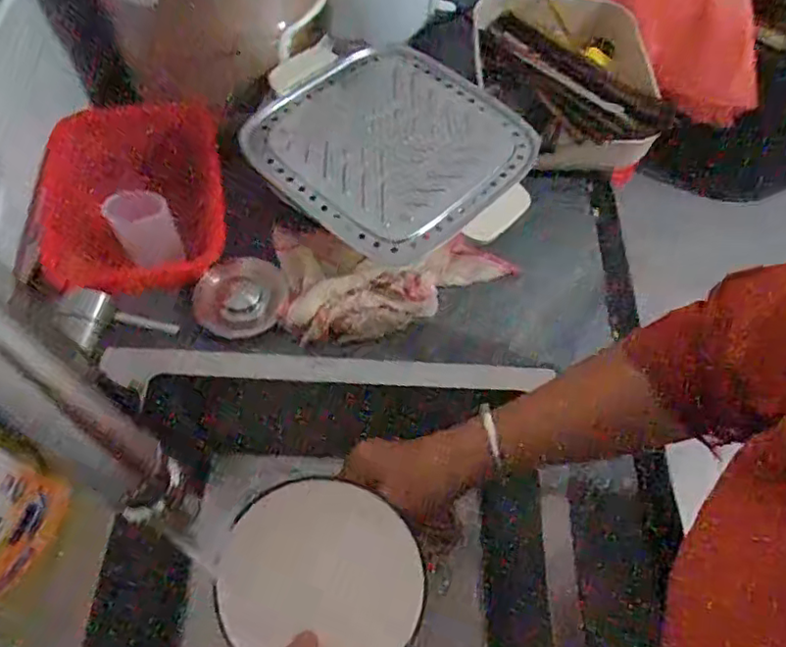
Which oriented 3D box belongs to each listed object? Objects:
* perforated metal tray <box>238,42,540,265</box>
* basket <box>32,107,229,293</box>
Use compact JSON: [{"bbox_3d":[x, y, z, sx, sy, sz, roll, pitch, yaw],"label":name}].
[{"bbox_3d":[0.000,-0.167,0.552,0.213,0.022,0.223,40,66,17],"label":"perforated metal tray"},{"bbox_3d":[-0.226,-0.109,0.517,0.149,0.063,0.148,-3,64,-3],"label":"basket"}]

